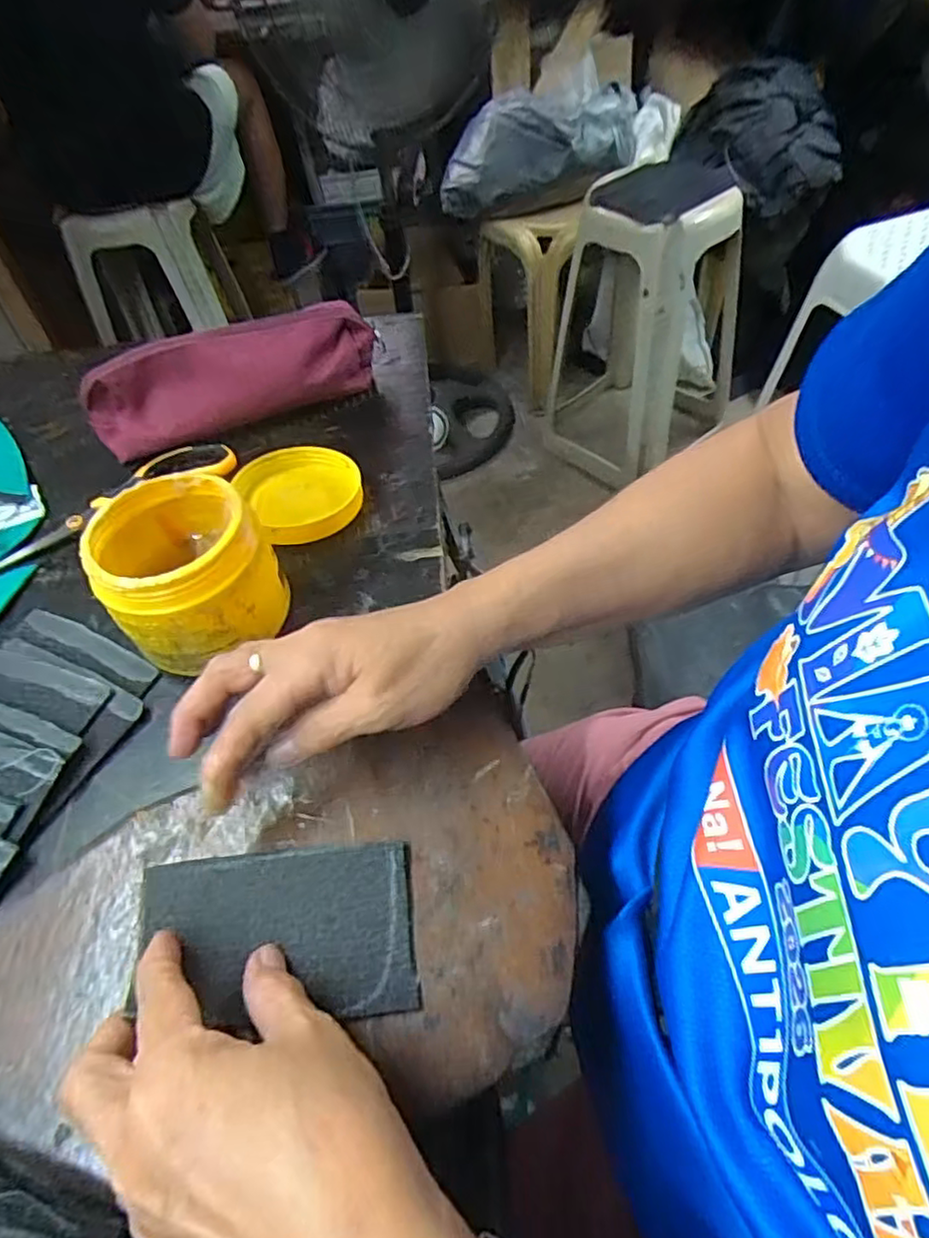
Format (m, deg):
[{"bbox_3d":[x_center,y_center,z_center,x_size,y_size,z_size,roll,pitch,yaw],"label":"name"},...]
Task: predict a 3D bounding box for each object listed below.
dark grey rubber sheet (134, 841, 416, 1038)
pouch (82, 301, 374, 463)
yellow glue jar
[{"bbox_3d":[-0.082,0.134,0.285,0.119,0.009,0.070,-8,53,0],"label":"dark grey rubber sheet"},{"bbox_3d":[-0.186,-0.195,0.541,0.228,0.073,0.047,-22,52,-13],"label":"pouch"},{"bbox_3d":[-0.158,-0.026,0.392,0.089,0.084,0.098,-16,51,-8],"label":"yellow glue jar"}]

